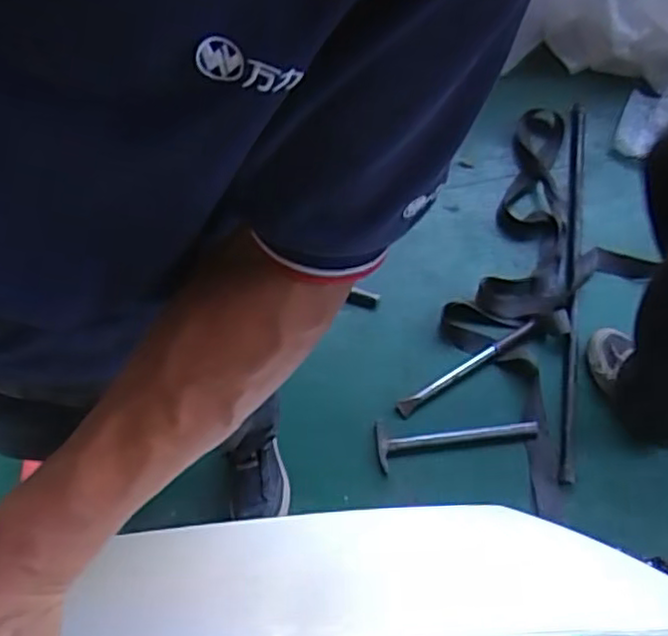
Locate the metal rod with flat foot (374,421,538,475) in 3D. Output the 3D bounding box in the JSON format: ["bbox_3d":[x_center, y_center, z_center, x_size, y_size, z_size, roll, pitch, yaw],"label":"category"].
[{"bbox_3d":[0.238,0.229,1.325,0.314,0.042,0.088,-6,68,-1],"label":"metal rod with flat foot"}]

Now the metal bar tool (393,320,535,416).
[{"bbox_3d":[0.268,0.096,1.395,0.332,0.016,0.032,-33,71,-12],"label":"metal bar tool"}]

